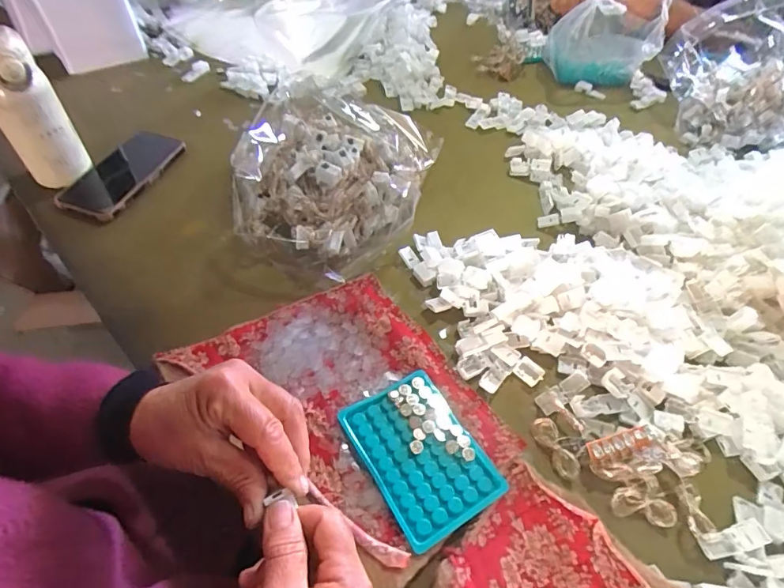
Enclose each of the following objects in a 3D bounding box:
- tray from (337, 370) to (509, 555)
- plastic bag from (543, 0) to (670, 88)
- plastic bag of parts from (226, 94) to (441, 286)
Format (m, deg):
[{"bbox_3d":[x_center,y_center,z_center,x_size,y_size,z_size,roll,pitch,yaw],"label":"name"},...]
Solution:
[{"bbox_3d":[0.024,0.136,0.403,0.095,0.009,0.130,-25,58,-22],"label":"tray"},{"bbox_3d":[0.374,-0.449,0.815,0.186,0.130,0.100,-2,53,-6],"label":"plastic bag"},{"bbox_3d":[-0.087,-0.150,0.562,0.247,0.079,0.246,40,59,23],"label":"plastic bag of parts"}]

